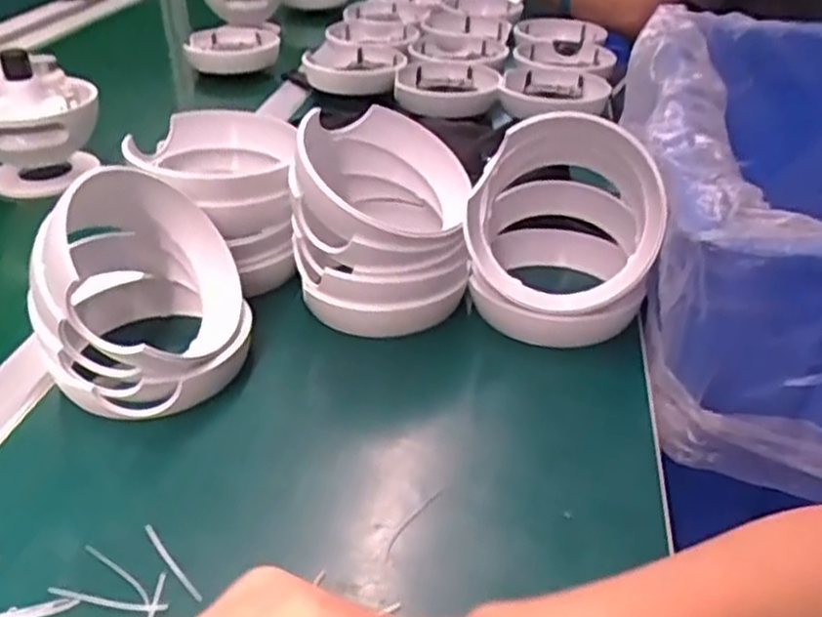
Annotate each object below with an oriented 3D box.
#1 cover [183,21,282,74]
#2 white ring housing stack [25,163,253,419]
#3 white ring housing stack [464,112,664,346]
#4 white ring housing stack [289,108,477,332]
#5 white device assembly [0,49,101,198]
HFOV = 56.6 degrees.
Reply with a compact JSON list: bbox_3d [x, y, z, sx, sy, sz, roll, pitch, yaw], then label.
[{"bbox_3d":[-0.225,-0.333,0.973,0.115,0.039,0.108,-5,33,-8],"label":"cover"},{"bbox_3d":[-0.152,-0.016,0.430,0.107,0.119,0.121,-4,34,-8],"label":"white ring housing stack"},{"bbox_3d":[0.096,-0.062,0.487,0.107,0.127,0.119,6,33,9],"label":"white ring housing stack"},{"bbox_3d":[-0.019,-0.056,0.499,0.109,0.105,0.119,1,33,0],"label":"white ring housing stack"},{"bbox_3d":[-0.333,-0.158,0.675,0.109,0.123,0.085,-12,35,-18],"label":"white device assembly"}]

